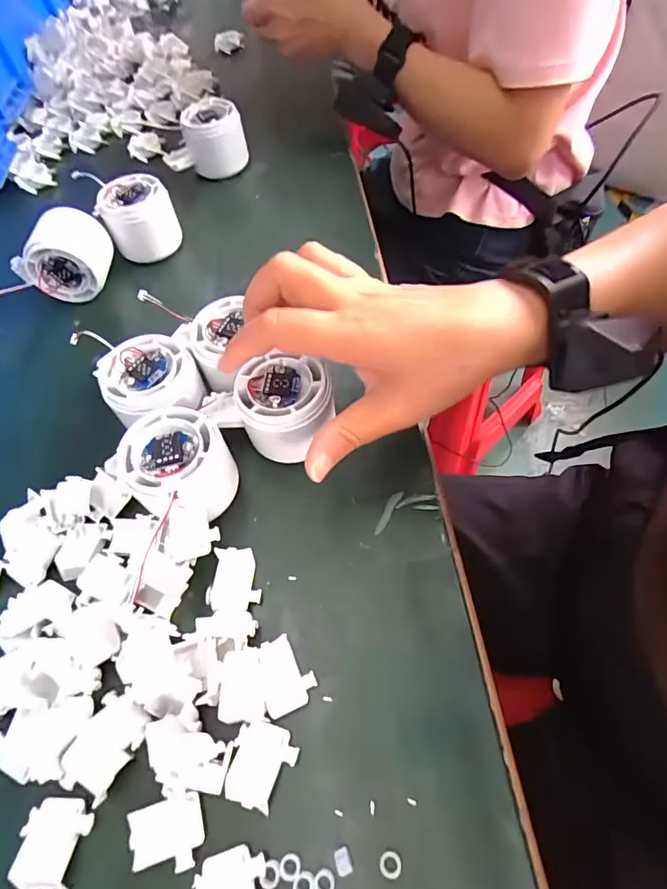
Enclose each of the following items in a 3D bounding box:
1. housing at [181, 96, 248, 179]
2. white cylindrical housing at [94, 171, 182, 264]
[{"bbox_3d":[-0.120,-0.310,0.485,0.057,0.049,0.057,-15,59,-6],"label":"housing"},{"bbox_3d":[-0.168,-0.198,0.420,0.058,0.047,0.058,-1,59,2],"label":"white cylindrical housing"}]

